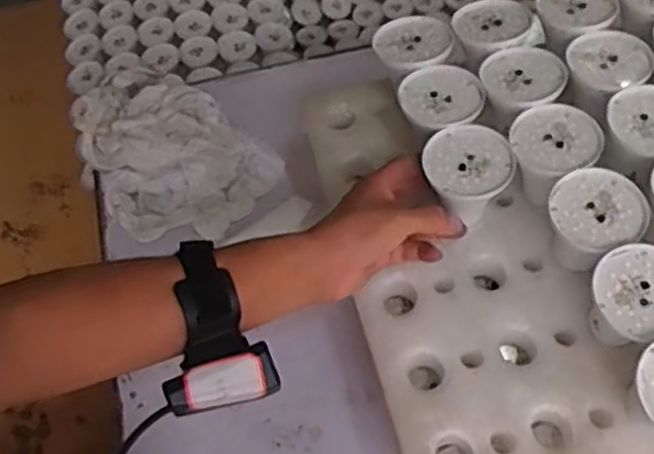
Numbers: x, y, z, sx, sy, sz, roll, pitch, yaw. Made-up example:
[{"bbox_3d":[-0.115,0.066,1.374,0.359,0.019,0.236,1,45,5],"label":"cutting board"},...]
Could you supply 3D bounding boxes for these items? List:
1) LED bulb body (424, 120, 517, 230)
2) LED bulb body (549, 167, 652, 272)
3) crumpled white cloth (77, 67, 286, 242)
[{"bbox_3d":[0.105,-0.034,0.555,0.063,0.059,0.065,2,59,6],"label":"LED bulb body"},{"bbox_3d":[0.191,0.001,0.529,0.065,0.057,0.062,-2,58,3],"label":"LED bulb body"},{"bbox_3d":[-0.170,-0.075,0.760,0.211,0.064,0.155,31,65,20],"label":"crumpled white cloth"}]

